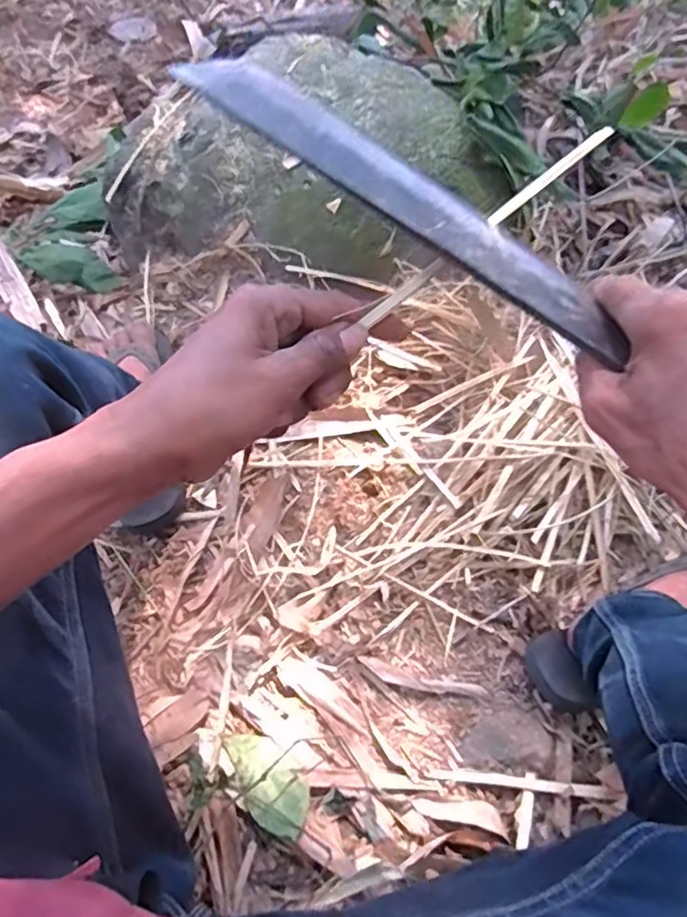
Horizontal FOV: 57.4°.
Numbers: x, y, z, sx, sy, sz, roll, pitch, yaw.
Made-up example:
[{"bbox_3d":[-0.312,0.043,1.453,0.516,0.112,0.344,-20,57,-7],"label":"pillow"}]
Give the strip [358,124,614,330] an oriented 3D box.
[{"bbox_3d":[0.072,-0.115,0.309,0.155,0.008,0.006,-39,75,-3],"label":"strip"}]

